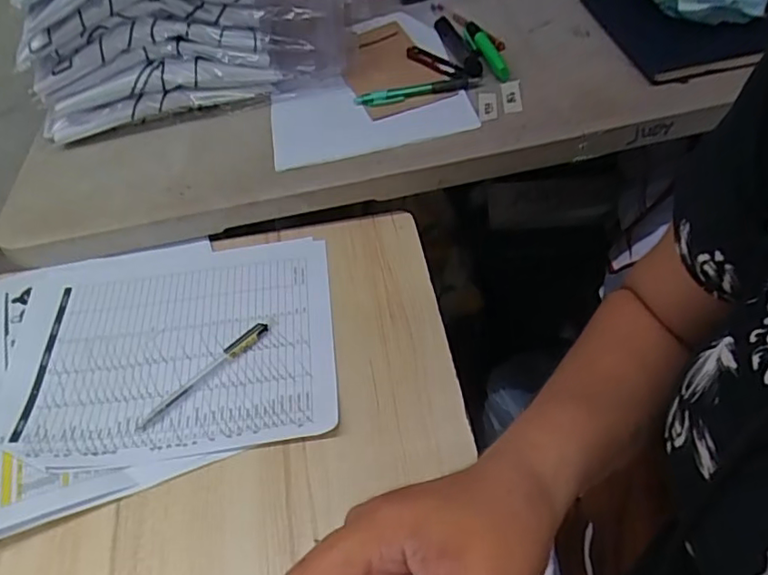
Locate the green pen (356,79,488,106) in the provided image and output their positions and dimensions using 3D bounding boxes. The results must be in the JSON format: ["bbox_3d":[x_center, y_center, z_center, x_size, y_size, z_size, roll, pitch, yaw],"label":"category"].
[{"bbox_3d":[0.039,-0.219,0.637,0.142,0.018,0.014,-11,49,2],"label":"green pen"}]

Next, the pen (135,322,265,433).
[{"bbox_3d":[-0.154,0.073,0.488,0.132,0.009,0.014,-39,58,-25],"label":"pen"}]

